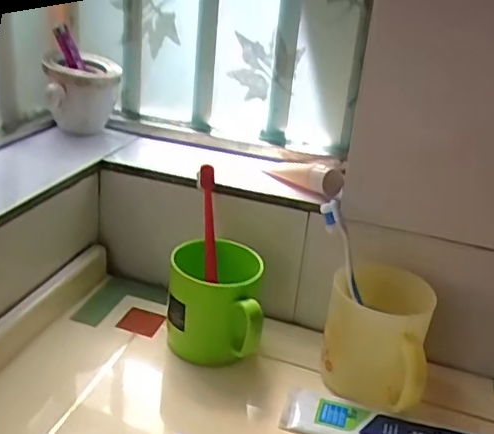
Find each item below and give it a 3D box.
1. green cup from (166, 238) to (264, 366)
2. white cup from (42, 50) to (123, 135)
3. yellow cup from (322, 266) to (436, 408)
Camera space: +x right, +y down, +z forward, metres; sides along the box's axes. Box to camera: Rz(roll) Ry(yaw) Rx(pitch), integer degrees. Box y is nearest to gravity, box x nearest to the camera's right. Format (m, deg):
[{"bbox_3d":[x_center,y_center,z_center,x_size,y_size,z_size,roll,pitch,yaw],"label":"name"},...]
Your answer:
[{"bbox_3d":[-0.031,0.082,0.560,0.083,0.093,0.101,4,24,-3],"label":"green cup"},{"bbox_3d":[-0.187,-0.136,0.680,0.081,0.077,0.078,2,26,-13],"label":"white cup"},{"bbox_3d":[0.111,0.108,0.533,0.085,0.099,0.111,10,25,10],"label":"yellow cup"}]

